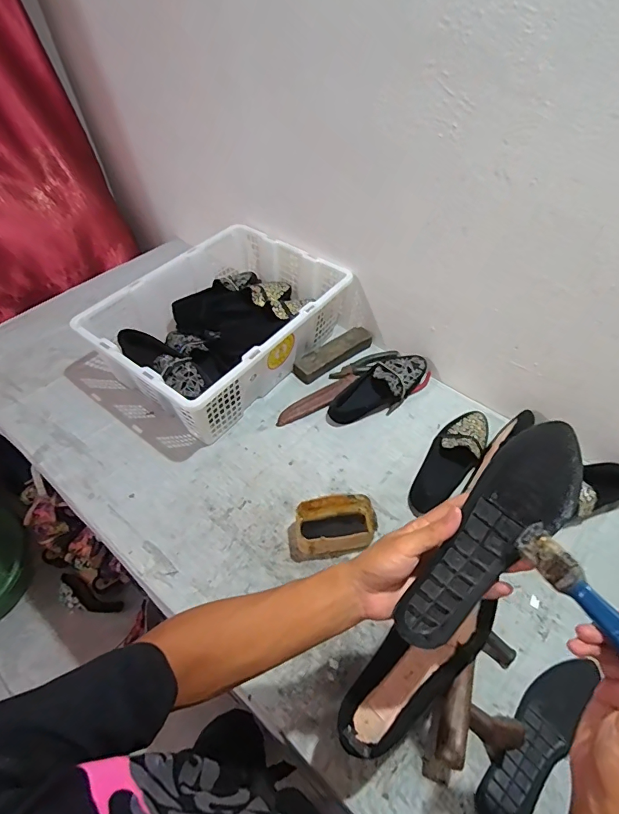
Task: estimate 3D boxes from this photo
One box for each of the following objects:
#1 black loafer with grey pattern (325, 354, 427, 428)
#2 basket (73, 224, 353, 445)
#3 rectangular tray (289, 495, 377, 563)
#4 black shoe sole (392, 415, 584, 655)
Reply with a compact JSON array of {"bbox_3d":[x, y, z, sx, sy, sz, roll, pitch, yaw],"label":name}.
[{"bbox_3d":[0.140,-0.036,0.887,0.240,0.067,0.091,-32,57,-8],"label":"black loafer with grey pattern"},{"bbox_3d":[-0.175,-0.177,0.921,0.342,0.161,0.474,32,58,23],"label":"basket"},{"bbox_3d":[0.033,0.194,0.699,0.138,0.058,0.080,-8,52,-6],"label":"rectangular tray"},{"bbox_3d":[0.162,0.111,0.375,0.069,0.041,0.236,37,88,26],"label":"black shoe sole"}]

